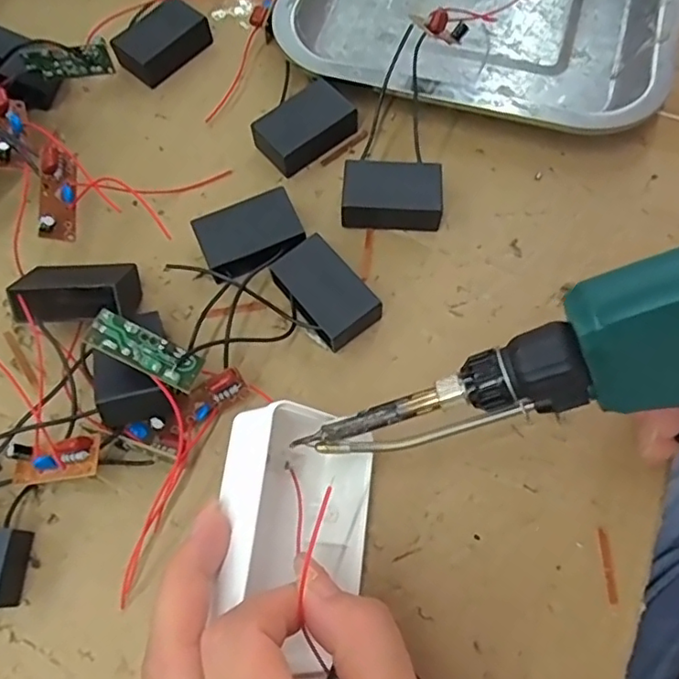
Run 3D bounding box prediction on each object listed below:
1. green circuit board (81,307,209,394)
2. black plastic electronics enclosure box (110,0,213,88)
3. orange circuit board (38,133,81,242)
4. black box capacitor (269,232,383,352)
[{"bbox_3d":[-0.075,0.004,0.231,0.045,0.004,0.016,29,71,-8],"label":"green circuit board"},{"bbox_3d":[-0.099,-0.168,0.332,0.031,0.017,0.048,40,74,15],"label":"black plastic electronics enclosure box"},{"bbox_3d":[-0.130,-0.069,0.272,0.014,0.017,0.045,-1,82,1],"label":"orange circuit board"},{"bbox_3d":[-0.007,-0.021,0.271,0.029,0.017,0.049,-38,72,-13],"label":"black box capacitor"}]

